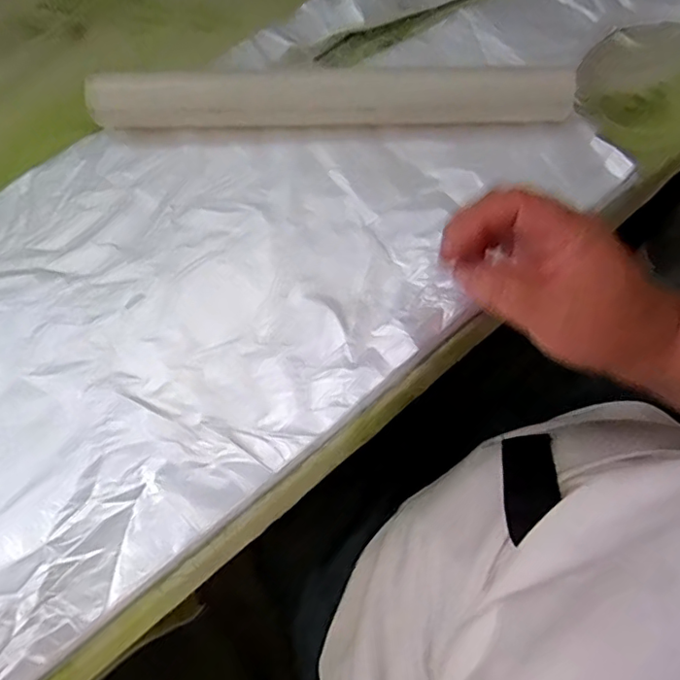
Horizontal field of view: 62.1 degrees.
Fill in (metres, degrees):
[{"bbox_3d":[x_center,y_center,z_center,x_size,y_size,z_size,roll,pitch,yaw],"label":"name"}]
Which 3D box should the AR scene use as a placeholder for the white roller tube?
[{"bbox_3d":[-0.007,-0.187,0.433,0.357,0.039,0.041,0,70,2],"label":"white roller tube"}]

